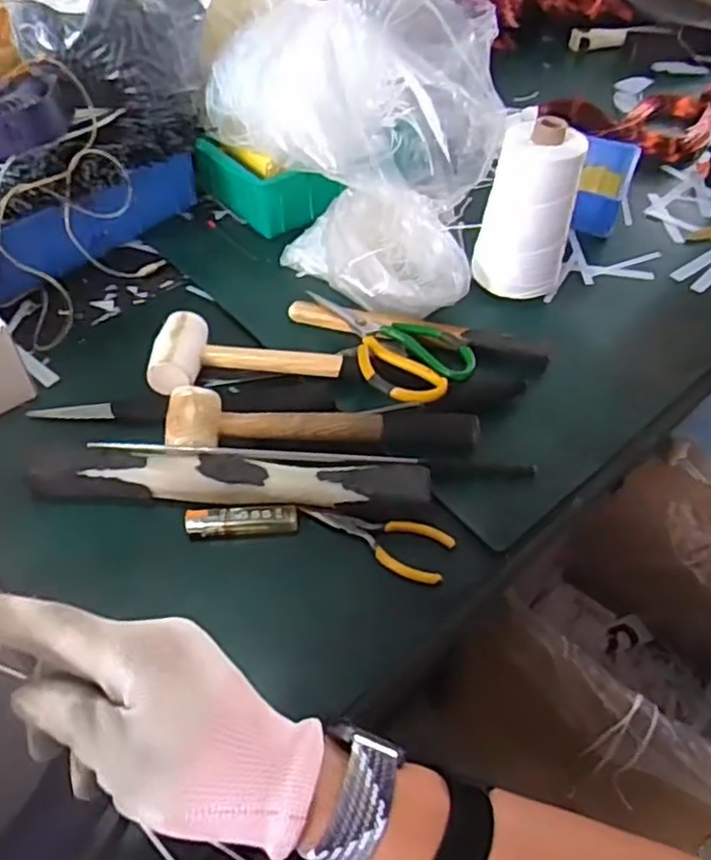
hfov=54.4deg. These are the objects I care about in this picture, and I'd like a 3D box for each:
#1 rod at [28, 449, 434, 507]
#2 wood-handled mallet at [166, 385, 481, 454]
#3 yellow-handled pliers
[{"bbox_3d":[-0.097,0.041,0.546,0.307,0.035,0.034,3,49,-1],"label":"rod"},{"bbox_3d":[-0.026,-0.006,0.584,0.263,0.038,0.060,0,49,-3],"label":"wood-handled mallet"},{"bbox_3d":[0.014,0.084,0.537,0.119,0.012,0.042,17,51,11],"label":"yellow-handled pliers"}]

